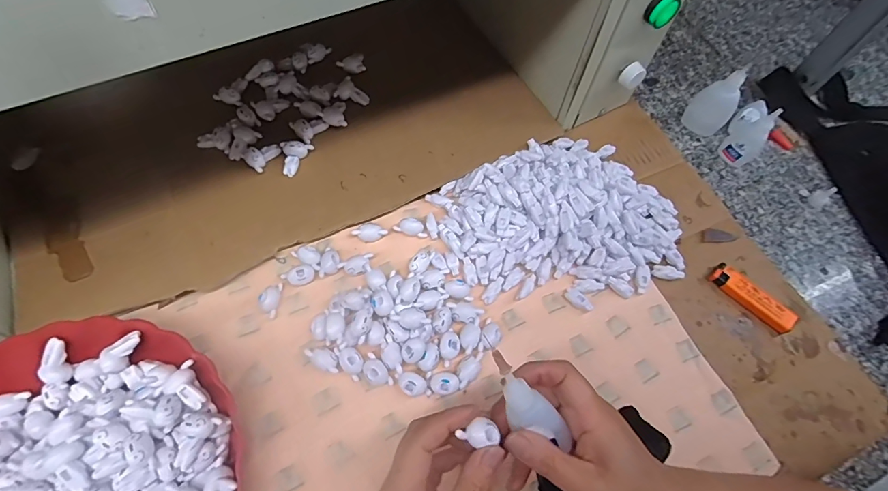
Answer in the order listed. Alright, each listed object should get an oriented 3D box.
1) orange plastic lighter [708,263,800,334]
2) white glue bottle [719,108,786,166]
[{"bbox_3d":[0.300,0.050,0.414,0.022,0.017,0.079,-41,74,-19],"label":"orange plastic lighter"},{"bbox_3d":[0.346,-0.120,0.478,0.023,0.069,0.031,-22,68,-13],"label":"white glue bottle"}]

